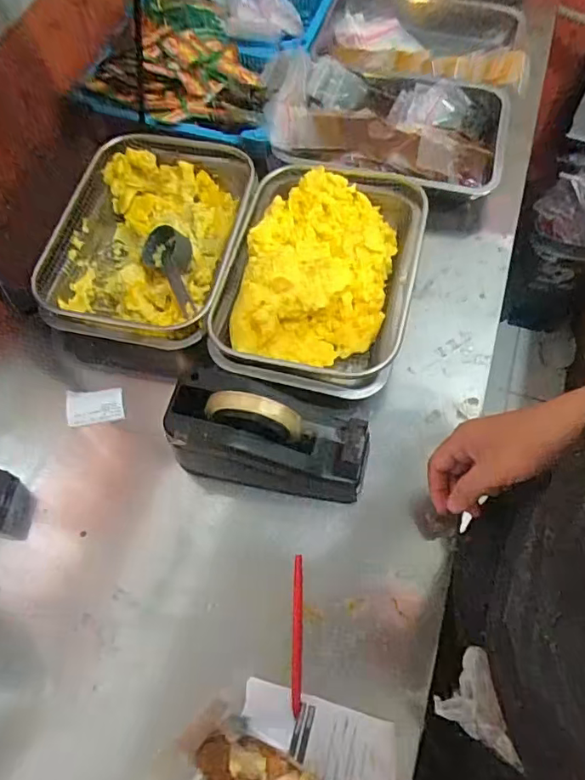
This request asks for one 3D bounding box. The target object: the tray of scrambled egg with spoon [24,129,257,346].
[{"bbox_3d":[-0.177,-0.190,0.669,0.208,0.064,0.294,9,64,6],"label":"tray of scrambled egg with spoon"}]

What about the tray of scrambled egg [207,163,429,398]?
[{"bbox_3d":[0.034,-0.139,0.635,0.217,0.058,0.292,9,64,6],"label":"tray of scrambled egg"}]

